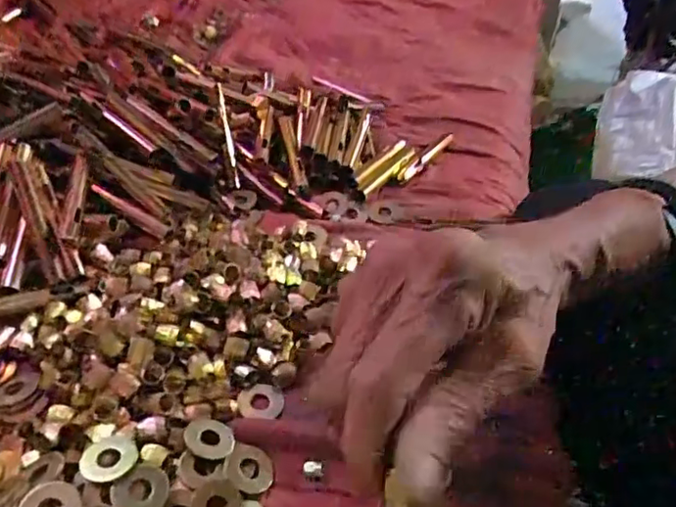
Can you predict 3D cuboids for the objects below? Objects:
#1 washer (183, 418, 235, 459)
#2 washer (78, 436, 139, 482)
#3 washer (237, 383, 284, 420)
[{"bbox_3d":[-0.064,0.092,0.299,0.024,0.004,0.021,35,41,4],"label":"washer"},{"bbox_3d":[-0.104,0.094,0.275,0.025,0.004,0.022,-25,51,-29],"label":"washer"},{"bbox_3d":[-0.042,0.080,0.326,0.025,0.006,0.021,4,55,3],"label":"washer"}]

